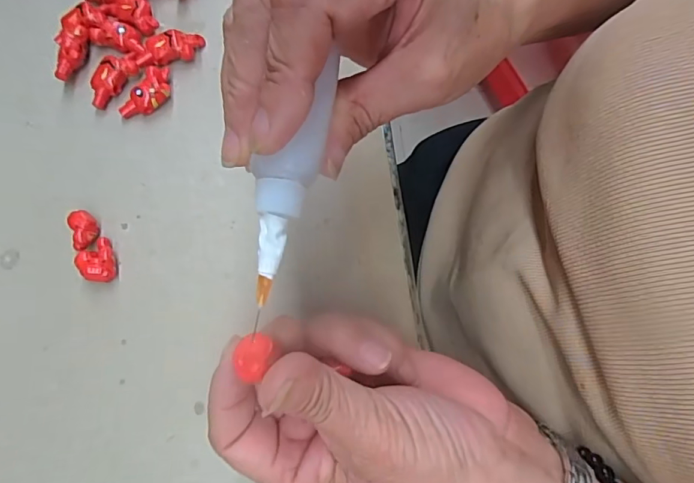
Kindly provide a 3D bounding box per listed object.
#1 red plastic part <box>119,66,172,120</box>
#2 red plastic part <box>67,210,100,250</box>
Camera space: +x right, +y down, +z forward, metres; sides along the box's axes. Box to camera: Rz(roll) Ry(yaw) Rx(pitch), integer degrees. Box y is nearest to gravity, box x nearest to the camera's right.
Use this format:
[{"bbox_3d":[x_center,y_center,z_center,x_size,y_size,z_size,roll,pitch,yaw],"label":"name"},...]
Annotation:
[{"bbox_3d":[-0.118,-0.088,0.284,0.016,0.013,0.037,36,75,10],"label":"red plastic part"},{"bbox_3d":[-0.141,-0.007,0.258,0.013,0.013,0.021,-18,73,-7],"label":"red plastic part"}]

